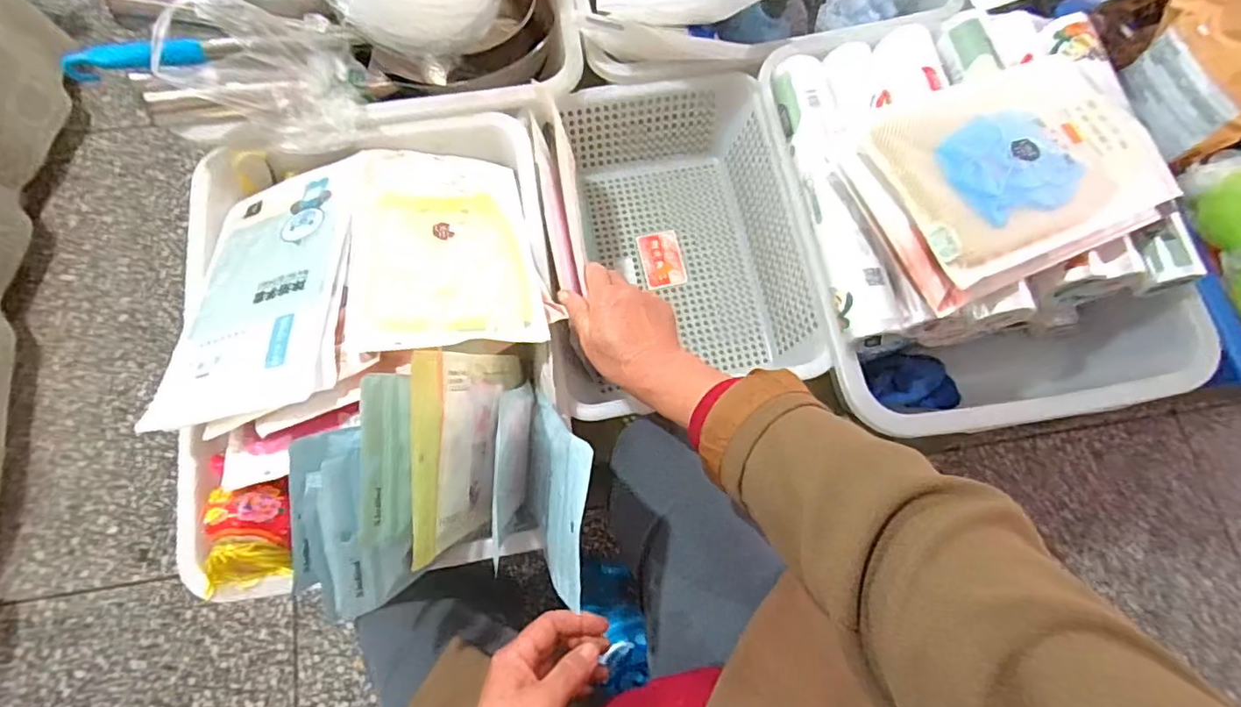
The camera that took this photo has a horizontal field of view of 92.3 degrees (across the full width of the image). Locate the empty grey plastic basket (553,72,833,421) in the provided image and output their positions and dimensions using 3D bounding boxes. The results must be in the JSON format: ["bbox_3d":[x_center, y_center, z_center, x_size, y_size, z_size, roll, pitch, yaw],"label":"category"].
[{"bbox_3d":[0.058,-0.136,0.673,0.235,0.150,0.354,-8,73,-5],"label":"empty grey plastic basket"}]

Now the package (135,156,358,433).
[{"bbox_3d":[-0.329,-0.068,0.554,0.171,0.017,0.277,-14,57,10],"label":"package"}]

